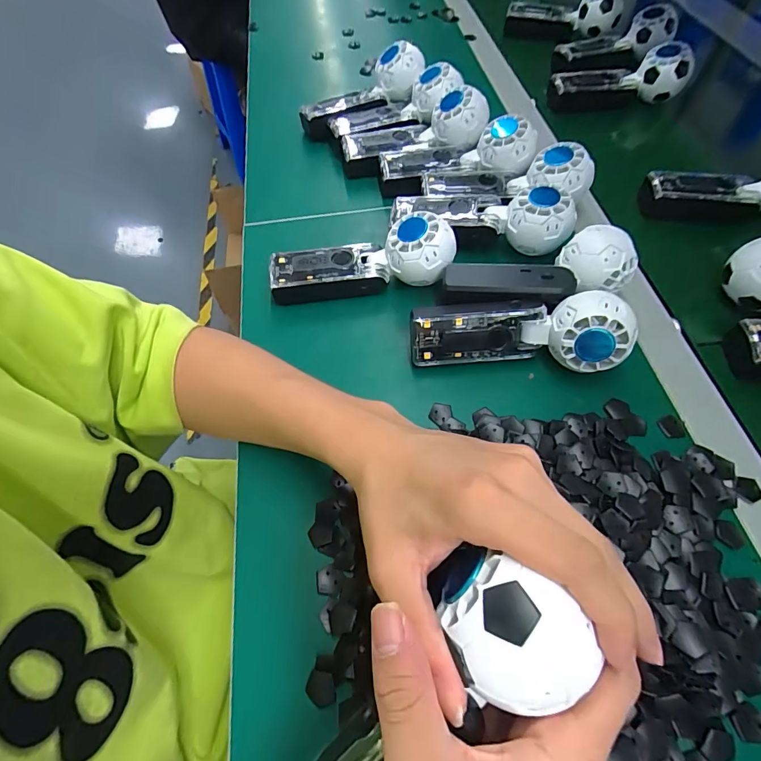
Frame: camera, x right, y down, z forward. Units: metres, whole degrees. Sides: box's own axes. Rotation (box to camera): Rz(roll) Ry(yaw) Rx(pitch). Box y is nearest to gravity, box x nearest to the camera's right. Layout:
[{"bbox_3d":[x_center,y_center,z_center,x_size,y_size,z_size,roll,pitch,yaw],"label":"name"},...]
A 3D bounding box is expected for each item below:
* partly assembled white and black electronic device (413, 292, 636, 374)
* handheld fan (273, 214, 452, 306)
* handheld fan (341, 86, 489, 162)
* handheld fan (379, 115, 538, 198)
[{"bbox_3d":[0.108,-0.042,0.336,0.166,0.060,0.056,6,60,4],"label":"partly assembled white and black electronic device"},{"bbox_3d":[-0.017,-0.109,0.390,0.172,0.046,0.054,-11,59,10],"label":"handheld fan"},{"bbox_3d":[0.038,-0.287,0.477,0.165,0.044,0.061,-7,59,14],"label":"handheld fan"},{"bbox_3d":[0.083,-0.247,0.455,0.166,0.051,0.062,-2,60,0],"label":"handheld fan"}]

